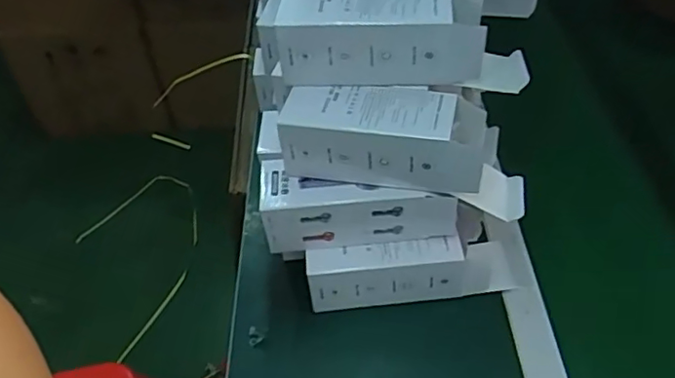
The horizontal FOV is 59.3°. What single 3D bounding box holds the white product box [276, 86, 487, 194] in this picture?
[{"bbox_3d":[0.041,-0.050,0.580,0.199,0.068,0.069,5,46,10],"label":"white product box"}]

